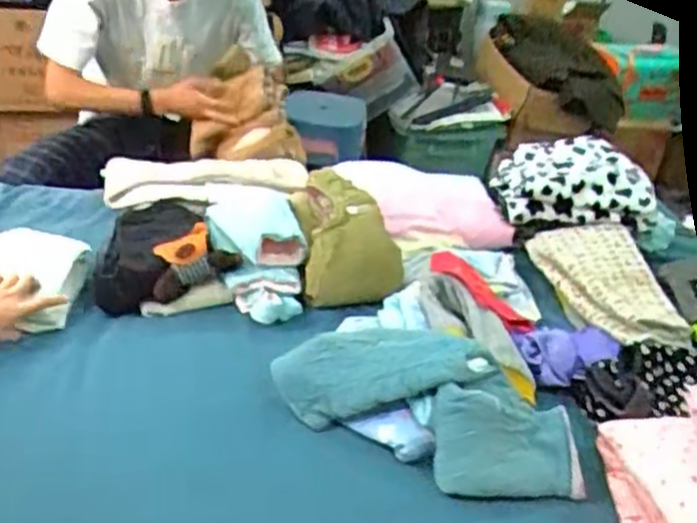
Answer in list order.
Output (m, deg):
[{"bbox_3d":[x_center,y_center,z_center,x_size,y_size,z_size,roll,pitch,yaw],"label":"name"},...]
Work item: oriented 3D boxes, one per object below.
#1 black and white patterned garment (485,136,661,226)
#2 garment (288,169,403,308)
[{"bbox_3d":[0.449,-0.173,1.519,0.280,0.090,0.283,3,33,-6],"label":"black and white patterned garment"},{"bbox_3d":[-0.005,-0.045,1.318,0.160,0.147,0.283,0,33,-11],"label":"garment"}]

